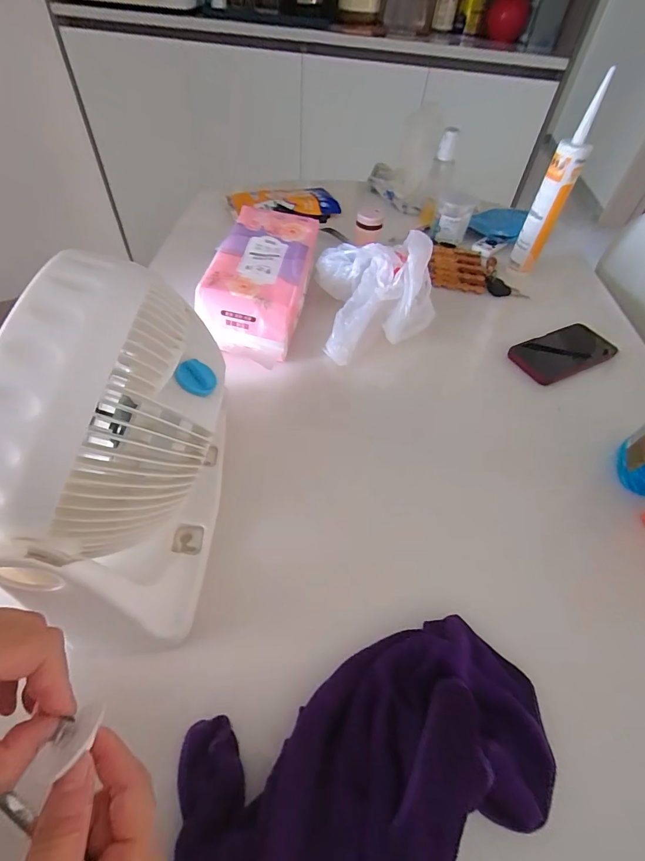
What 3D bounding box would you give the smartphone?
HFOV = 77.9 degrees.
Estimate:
[{"bbox_3d":[0.369,-0.122,0.609,0.167,0.007,0.078,-20,55,-19],"label":"smartphone"}]

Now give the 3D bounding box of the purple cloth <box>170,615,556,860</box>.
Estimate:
[{"bbox_3d":[0.036,0.239,0.280,0.264,0.044,0.137,-15,54,-16],"label":"purple cloth"}]

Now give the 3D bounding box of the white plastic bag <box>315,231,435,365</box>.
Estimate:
[{"bbox_3d":[0.084,-0.217,0.589,0.173,0.107,0.192,-3,52,-7],"label":"white plastic bag"}]

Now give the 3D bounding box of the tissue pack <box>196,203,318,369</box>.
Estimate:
[{"bbox_3d":[-0.088,-0.224,0.599,0.137,0.085,0.280,7,51,1],"label":"tissue pack"}]

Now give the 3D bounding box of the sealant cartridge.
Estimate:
[{"bbox_3d":[0.382,-0.393,0.660,0.048,0.274,0.044,26,54,15],"label":"sealant cartridge"}]

